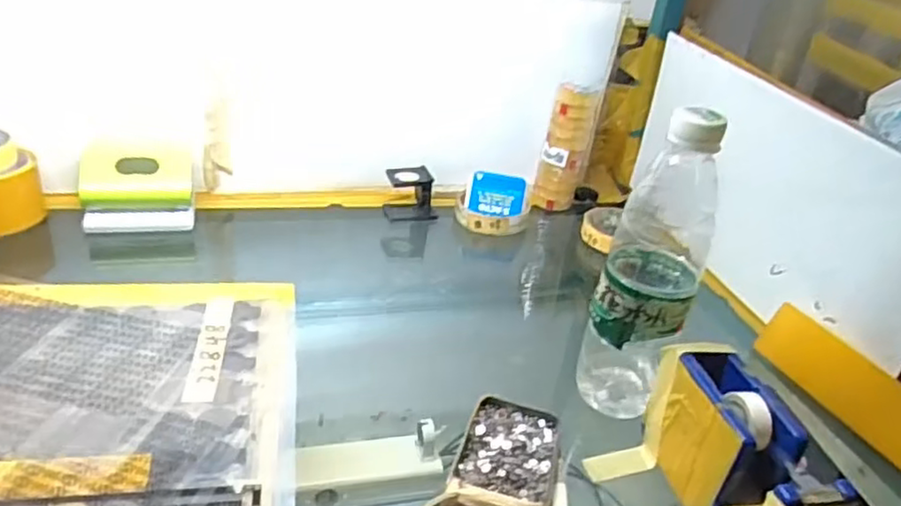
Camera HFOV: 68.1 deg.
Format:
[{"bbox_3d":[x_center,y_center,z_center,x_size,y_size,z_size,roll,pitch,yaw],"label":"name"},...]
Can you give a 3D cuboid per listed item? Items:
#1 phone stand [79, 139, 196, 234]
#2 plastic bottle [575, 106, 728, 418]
[{"bbox_3d":[-0.302,-0.064,0.648,0.098,0.076,0.043,-6,32,-23],"label":"phone stand"},{"bbox_3d":[0.139,0.013,0.461,0.062,0.226,0.065,18,31,18],"label":"plastic bottle"}]

